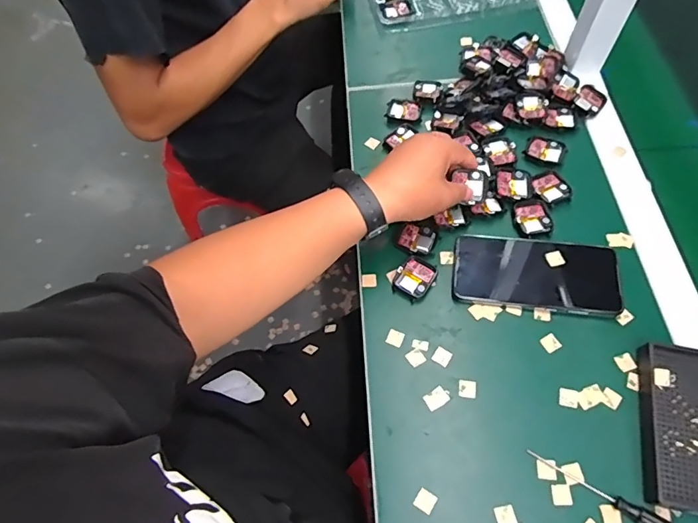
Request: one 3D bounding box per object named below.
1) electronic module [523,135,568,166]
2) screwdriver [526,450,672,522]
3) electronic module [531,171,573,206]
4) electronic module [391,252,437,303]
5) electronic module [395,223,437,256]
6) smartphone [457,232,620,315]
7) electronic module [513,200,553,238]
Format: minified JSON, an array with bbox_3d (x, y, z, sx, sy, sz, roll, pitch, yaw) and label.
[{"bbox_3d":[0.238,-0.135,0.551,0.046,0.004,0.036,19,66,12],"label":"electronic module"},{"bbox_3d":[0.215,0.195,0.375,0.133,0.017,0.014,25,67,15],"label":"screwdriver"},{"bbox_3d":[0.231,-0.084,0.525,0.037,0.006,0.041,-25,64,-9],"label":"electronic module"},{"bbox_3d":[0.070,0.018,0.486,0.037,0.010,0.045,30,69,17],"label":"electronic module"},{"bbox_3d":[0.075,-0.025,0.505,0.039,0.007,0.037,24,67,15],"label":"electronic module"},{"bbox_3d":[0.193,0.010,0.476,0.158,0.014,0.078,7,64,7],"label":"smartphone"},{"bbox_3d":[0.204,-0.049,0.505,0.041,0.004,0.047,-11,63,-2],"label":"electronic module"}]

